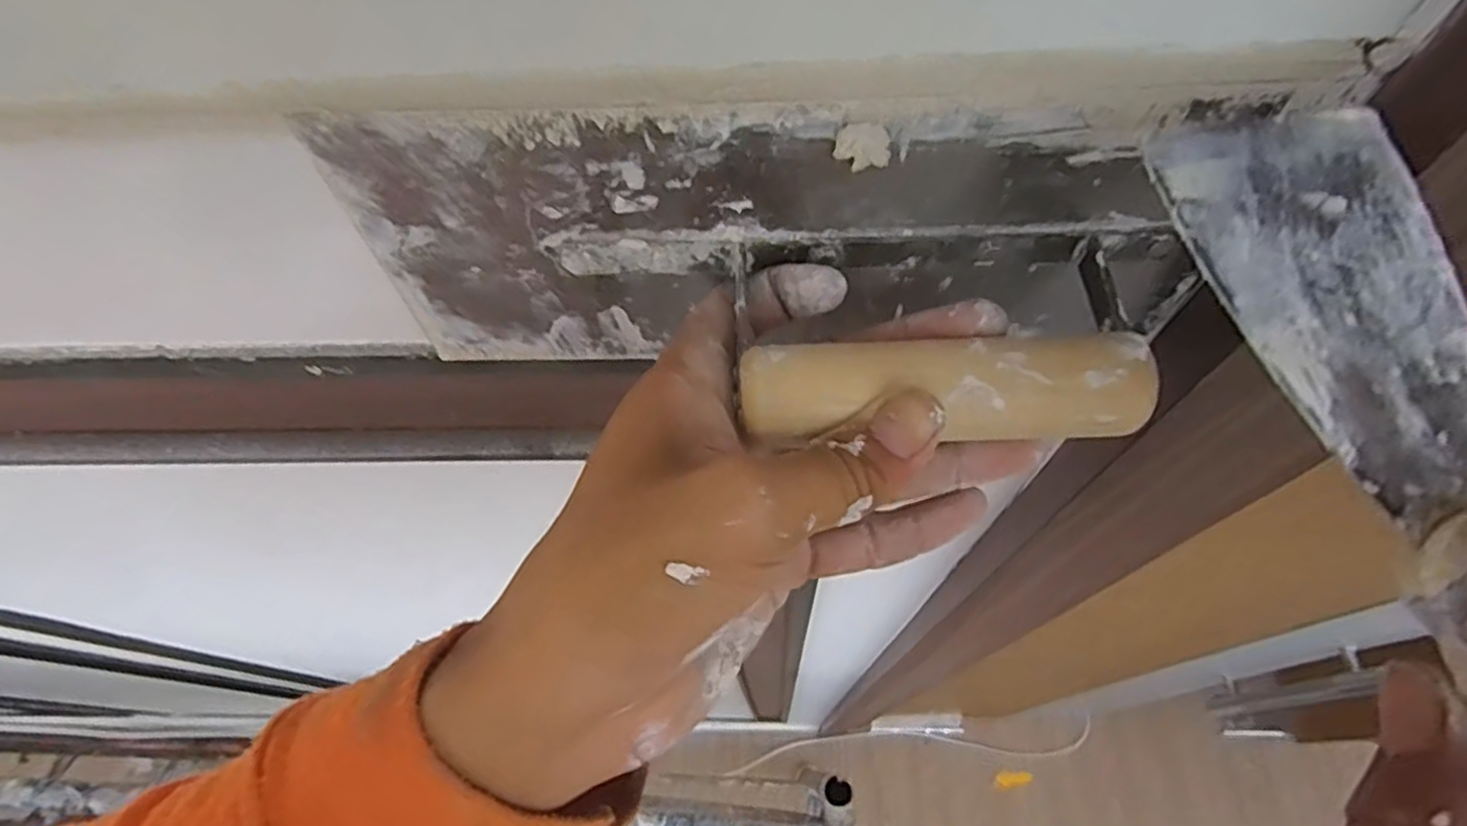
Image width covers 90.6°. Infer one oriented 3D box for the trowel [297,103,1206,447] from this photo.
[{"bbox_3d":[0.009,-0.032,0.212,0.239,0.098,0.083,6,64,8],"label":"trowel"}]

